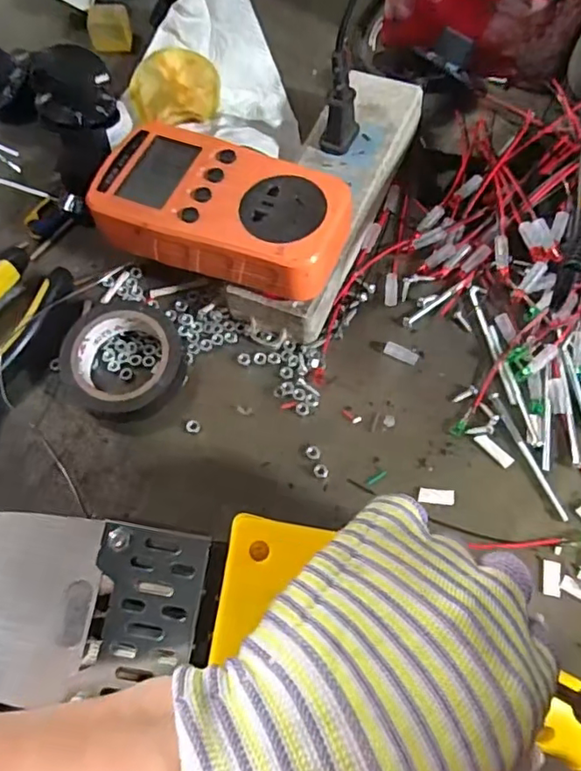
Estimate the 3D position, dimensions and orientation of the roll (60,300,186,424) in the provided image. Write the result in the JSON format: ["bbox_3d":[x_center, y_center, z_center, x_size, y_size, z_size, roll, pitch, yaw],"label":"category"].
[{"bbox_3d":[-0.089,-0.013,0.304,0.060,0.029,0.058,0,67,1],"label":"roll"}]

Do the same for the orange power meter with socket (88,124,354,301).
[{"bbox_3d":[-0.034,-0.088,0.290,0.127,0.027,0.067,21,69,10],"label":"orange power meter with socket"}]

